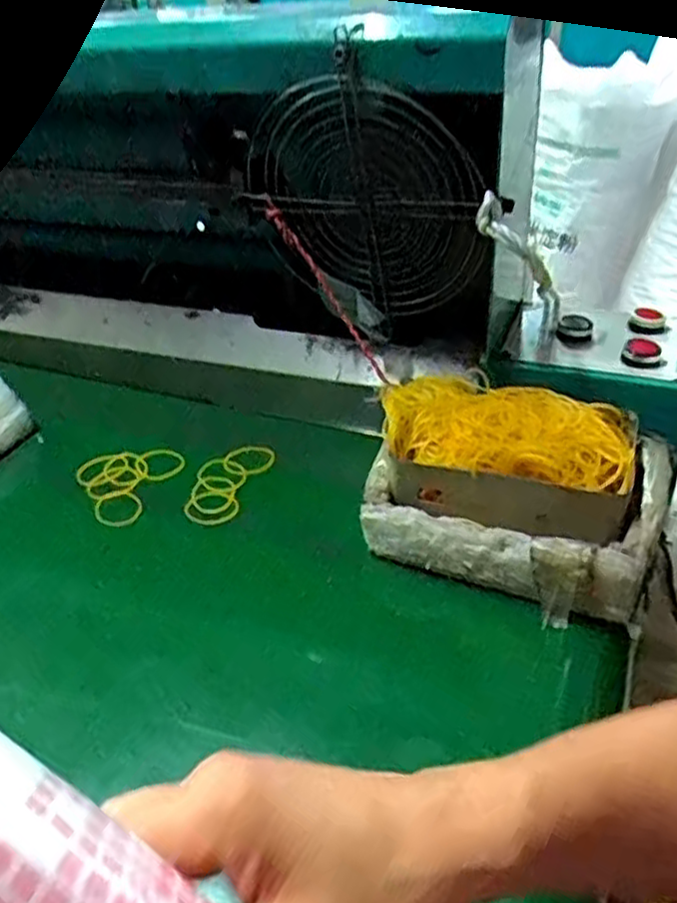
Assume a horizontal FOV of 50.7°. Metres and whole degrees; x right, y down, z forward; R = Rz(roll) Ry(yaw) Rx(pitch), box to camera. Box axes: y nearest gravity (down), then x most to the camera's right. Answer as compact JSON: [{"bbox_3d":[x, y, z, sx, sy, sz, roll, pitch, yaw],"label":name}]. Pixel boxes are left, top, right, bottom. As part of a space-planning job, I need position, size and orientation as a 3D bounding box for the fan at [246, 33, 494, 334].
[{"bbox_3d":[0.019,-0.188,0.542,0.191,0.190,0.029,13,41,23],"label":"fan"}]

